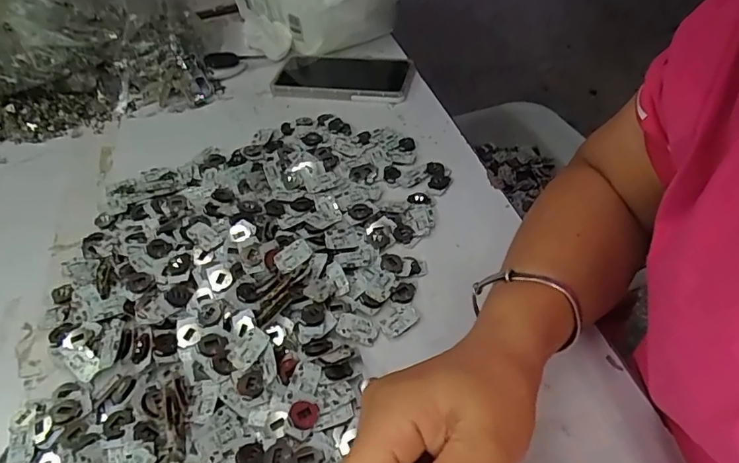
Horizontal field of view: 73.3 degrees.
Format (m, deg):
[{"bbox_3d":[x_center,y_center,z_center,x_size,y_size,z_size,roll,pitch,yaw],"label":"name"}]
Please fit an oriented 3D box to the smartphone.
[{"bbox_3d":[-0.032,-0.191,0.612,0.167,0.012,0.089,4,48,11],"label":"smartphone"}]

